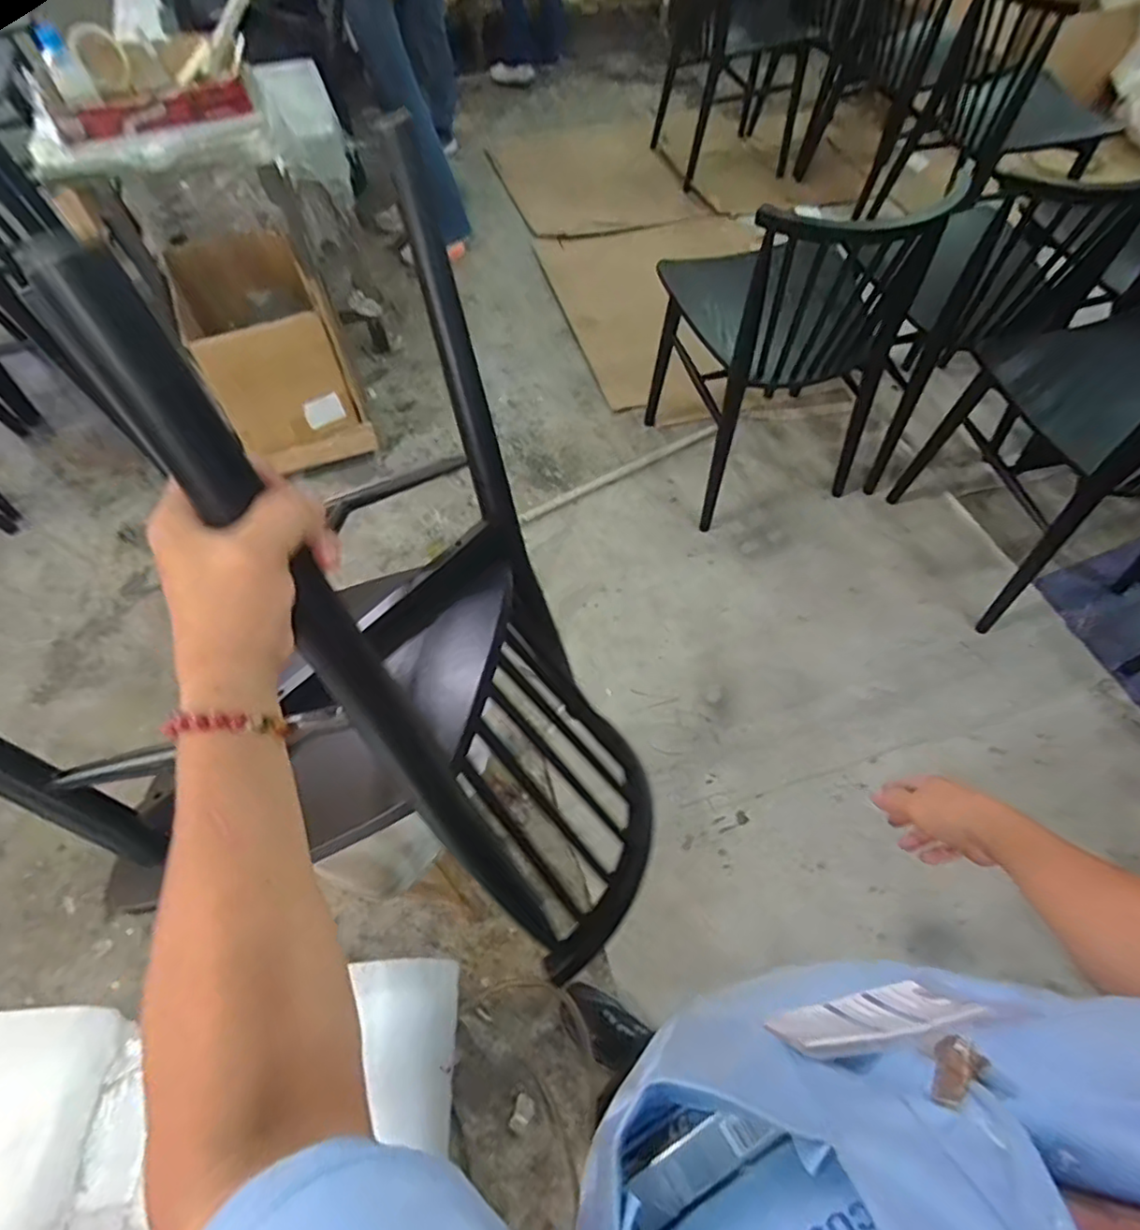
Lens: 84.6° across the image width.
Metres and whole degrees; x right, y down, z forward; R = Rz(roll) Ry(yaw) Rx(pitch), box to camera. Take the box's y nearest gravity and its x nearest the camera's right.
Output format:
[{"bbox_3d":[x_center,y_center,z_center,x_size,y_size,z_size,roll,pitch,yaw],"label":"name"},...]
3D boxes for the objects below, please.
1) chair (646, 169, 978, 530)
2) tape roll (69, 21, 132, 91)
[{"bbox_3d":[0.540,-0.703,1.536,0.532,0.743,0.472,-17,60,-10],"label":"chair"},{"bbox_3d":[-0.882,-1.052,1.184,0.020,0.109,0.092,4,20,42],"label":"tape roll"}]

